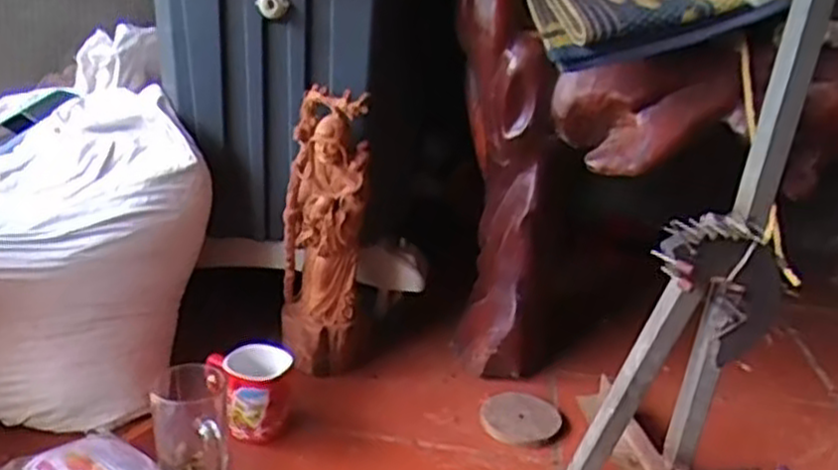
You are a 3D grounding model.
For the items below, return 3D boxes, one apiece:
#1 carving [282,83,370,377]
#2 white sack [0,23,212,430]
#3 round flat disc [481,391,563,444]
[{"bbox_3d":[-0.125,0.008,1.022,0.107,0.366,0.096,-1,20,-10],"label":"carving"},{"bbox_3d":[-0.489,-0.032,1.035,0.388,0.346,0.487,-3,21,-20],"label":"white sack"},{"bbox_3d":[0.128,0.229,0.971,0.098,0.017,0.101,2,20,-1],"label":"round flat disc"}]

